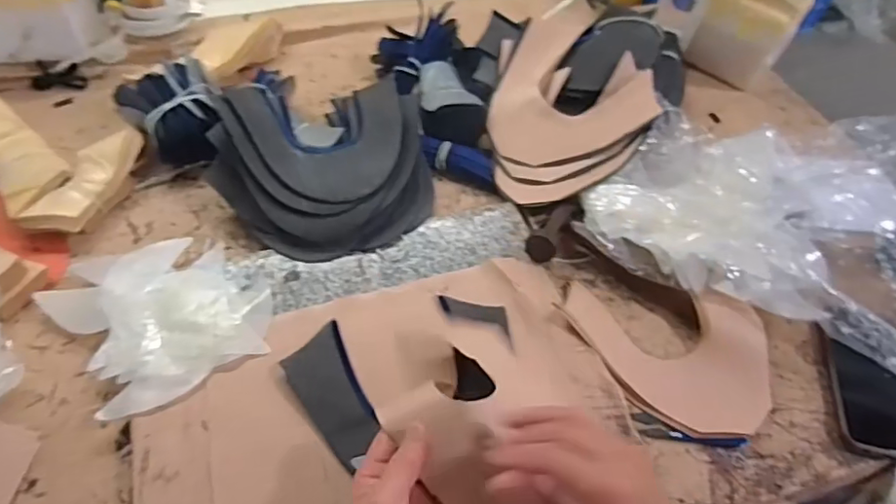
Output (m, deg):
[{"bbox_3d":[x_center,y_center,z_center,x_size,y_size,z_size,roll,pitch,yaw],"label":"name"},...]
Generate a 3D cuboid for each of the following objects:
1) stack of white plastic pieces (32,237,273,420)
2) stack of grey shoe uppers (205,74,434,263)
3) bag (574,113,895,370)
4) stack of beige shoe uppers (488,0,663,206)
[{"bbox_3d":[-0.269,0.054,0.532,0.160,0.027,0.188,-32,60,-26],"label":"stack of white plastic pieces"},{"bbox_3d":[-0.144,-0.100,0.620,0.252,0.077,0.215,-10,53,-12],"label":"stack of grey shoe uppers"},{"bbox_3d":[0.365,-0.038,0.575,0.421,0.130,0.281,14,52,7],"label":"bag"},{"bbox_3d":[0.154,-0.180,0.705,0.195,0.076,0.278,7,51,1],"label":"stack of beige shoe uppers"}]

